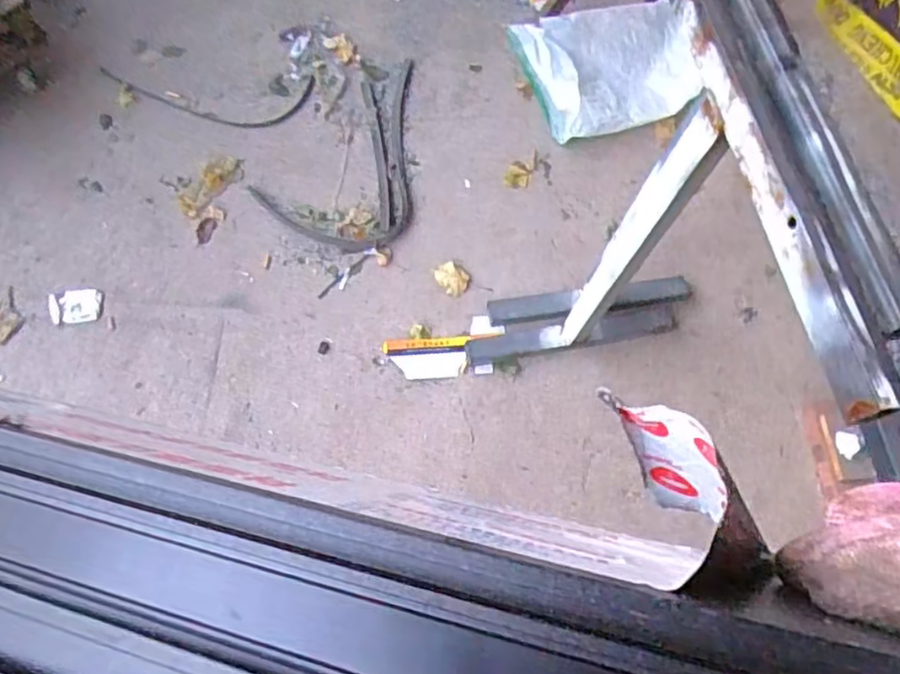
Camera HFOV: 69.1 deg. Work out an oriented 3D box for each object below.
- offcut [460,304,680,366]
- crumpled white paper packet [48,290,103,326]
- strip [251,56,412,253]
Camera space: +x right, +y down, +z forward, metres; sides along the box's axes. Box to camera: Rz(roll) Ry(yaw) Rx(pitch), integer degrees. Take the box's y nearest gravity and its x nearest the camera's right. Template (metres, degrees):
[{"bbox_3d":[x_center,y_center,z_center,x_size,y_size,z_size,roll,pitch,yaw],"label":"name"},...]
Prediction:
[{"bbox_3d":[0.297,-0.007,1.566,0.517,0.030,0.060,-9,68,-6],"label":"offcut"},{"bbox_3d":[-0.898,-0.072,1.565,0.122,0.021,0.075,-8,68,-6],"label":"crumpled white paper packet"},{"bbox_3d":[-0.195,-0.495,1.772,0.405,0.030,0.630,34,70,11],"label":"strip"}]

